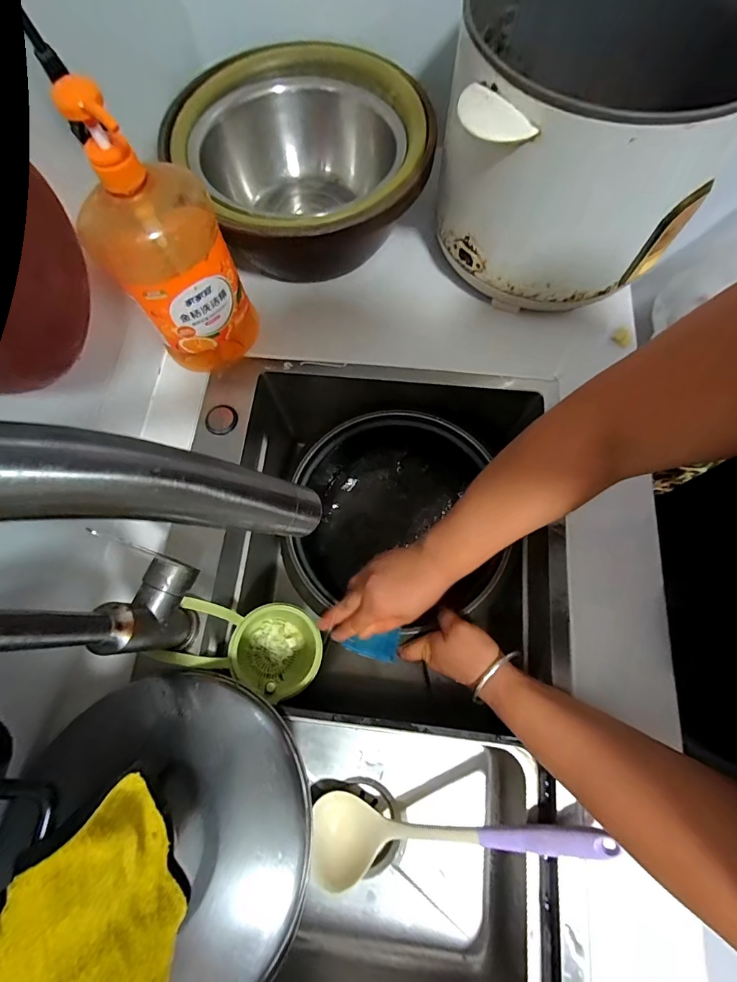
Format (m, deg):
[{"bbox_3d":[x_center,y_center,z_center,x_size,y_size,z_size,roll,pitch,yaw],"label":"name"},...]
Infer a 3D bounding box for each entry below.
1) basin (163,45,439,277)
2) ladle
[{"bbox_3d":[-0.071,-0.401,0.523,0.282,0.128,0.302,0,72,1],"label":"basin"},{"bbox_3d":[0.074,0.338,0.389,0.276,0.041,0.076,-15,71,20],"label":"ladle"}]

